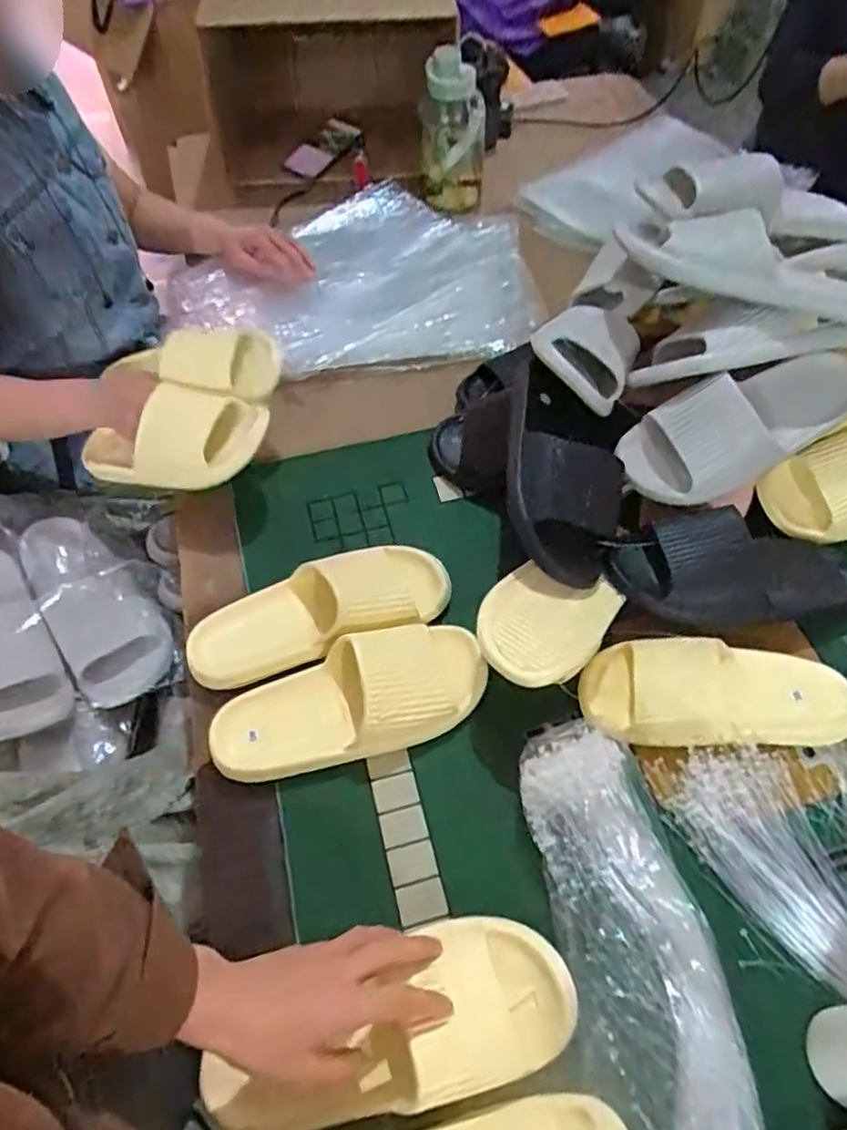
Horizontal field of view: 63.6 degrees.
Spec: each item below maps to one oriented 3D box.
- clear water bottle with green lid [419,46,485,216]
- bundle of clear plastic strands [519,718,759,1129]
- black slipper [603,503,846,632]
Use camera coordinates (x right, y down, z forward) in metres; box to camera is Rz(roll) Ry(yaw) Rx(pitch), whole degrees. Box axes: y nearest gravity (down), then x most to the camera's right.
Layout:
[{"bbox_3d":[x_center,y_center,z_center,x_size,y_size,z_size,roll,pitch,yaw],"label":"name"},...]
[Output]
[{"bbox_3d":[0.046,-0.688,1.081,0.099,0.208,0.079,-1,55,1],"label":"clear water bottle with green lid"},{"bbox_3d":[0.162,0.318,0.487,0.121,0.039,0.405,-5,55,-1],"label":"bundle of clear plastic strands"},{"bbox_3d":[0.312,0.003,0.677,0.259,0.060,0.109,-7,55,-3],"label":"black slipper"}]

